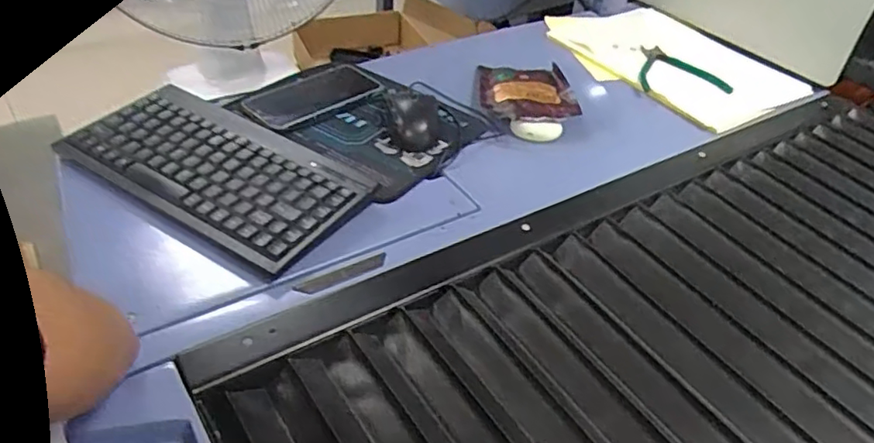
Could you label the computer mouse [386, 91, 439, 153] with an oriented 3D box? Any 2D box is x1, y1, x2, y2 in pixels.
[{"bbox_3d":[-0.025,-0.118,0.709,0.056,0.030,0.095,0,42,-9],"label":"computer mouse"}]

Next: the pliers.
[{"bbox_3d":[0.354,-0.209,0.884,0.124,0.015,0.147,15,42,8],"label":"pliers"}]

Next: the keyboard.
[{"bbox_3d":[-0.214,-0.051,0.607,0.283,0.031,0.149,25,44,20],"label":"keyboard"}]

